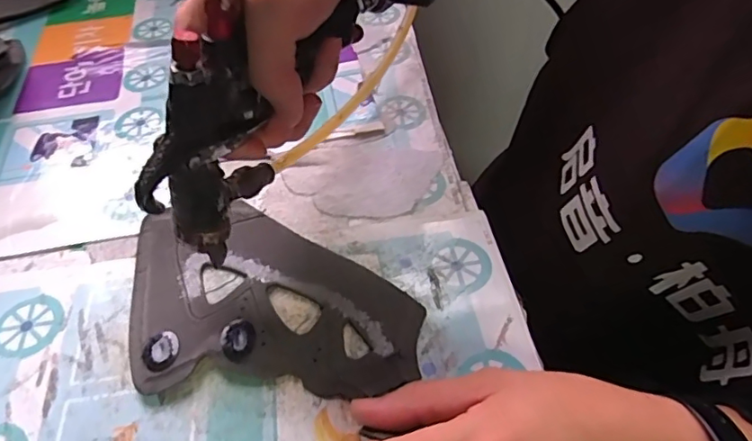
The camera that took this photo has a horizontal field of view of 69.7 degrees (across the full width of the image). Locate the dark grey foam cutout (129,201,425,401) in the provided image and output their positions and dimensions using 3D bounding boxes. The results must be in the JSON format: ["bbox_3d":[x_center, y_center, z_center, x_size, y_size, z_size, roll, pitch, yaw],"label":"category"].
[{"bbox_3d":[-0.064,0.043,0.324,0.176,0.010,0.121,0,51,4],"label":"dark grey foam cutout"}]

